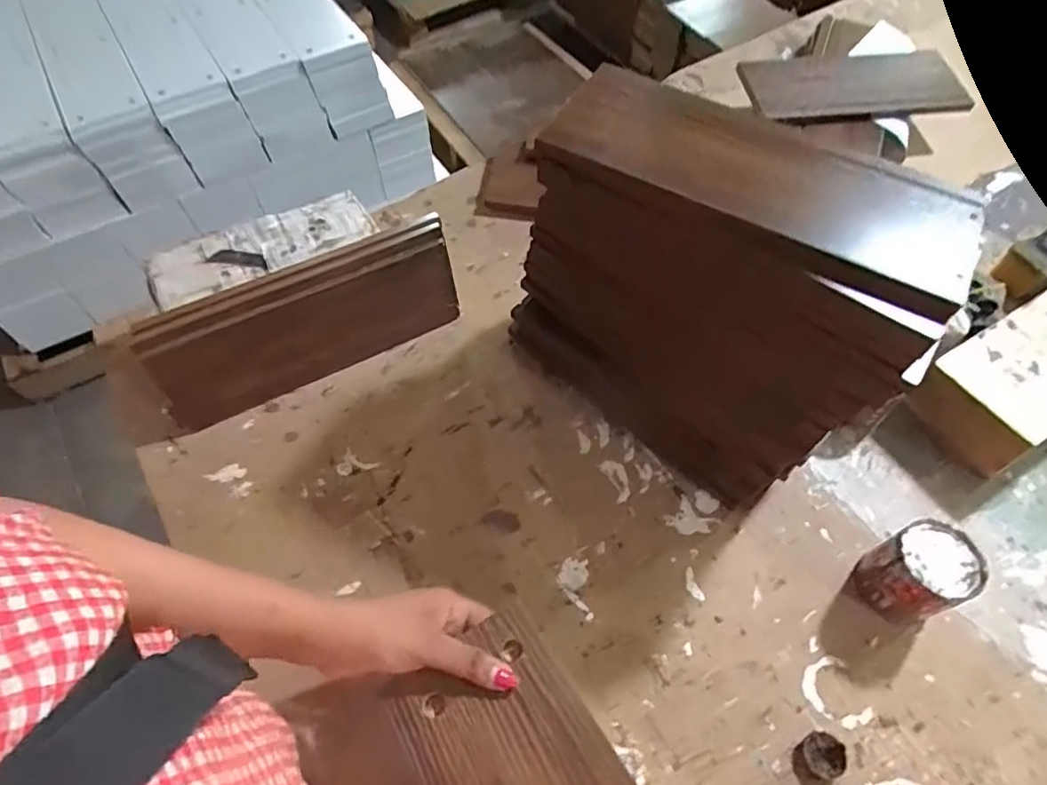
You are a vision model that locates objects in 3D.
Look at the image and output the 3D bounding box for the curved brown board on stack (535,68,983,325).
[{"bbox_3d":[0.163,-0.144,0.420,0.292,0.021,0.083,23,91,5],"label":"curved brown board on stack"}]

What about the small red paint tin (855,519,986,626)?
[{"bbox_3d":[0.324,0.151,0.500,0.067,0.075,0.063,0,57,-1],"label":"small red paint tin"}]

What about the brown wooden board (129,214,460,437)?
[{"bbox_3d":[-0.209,-0.067,0.597,0.296,0.114,0.049,-27,61,-17],"label":"brown wooden board"}]

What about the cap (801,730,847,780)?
[{"bbox_3d":[0.225,0.272,0.453,0.028,0.014,0.028,0,57,-1],"label":"cap"}]

